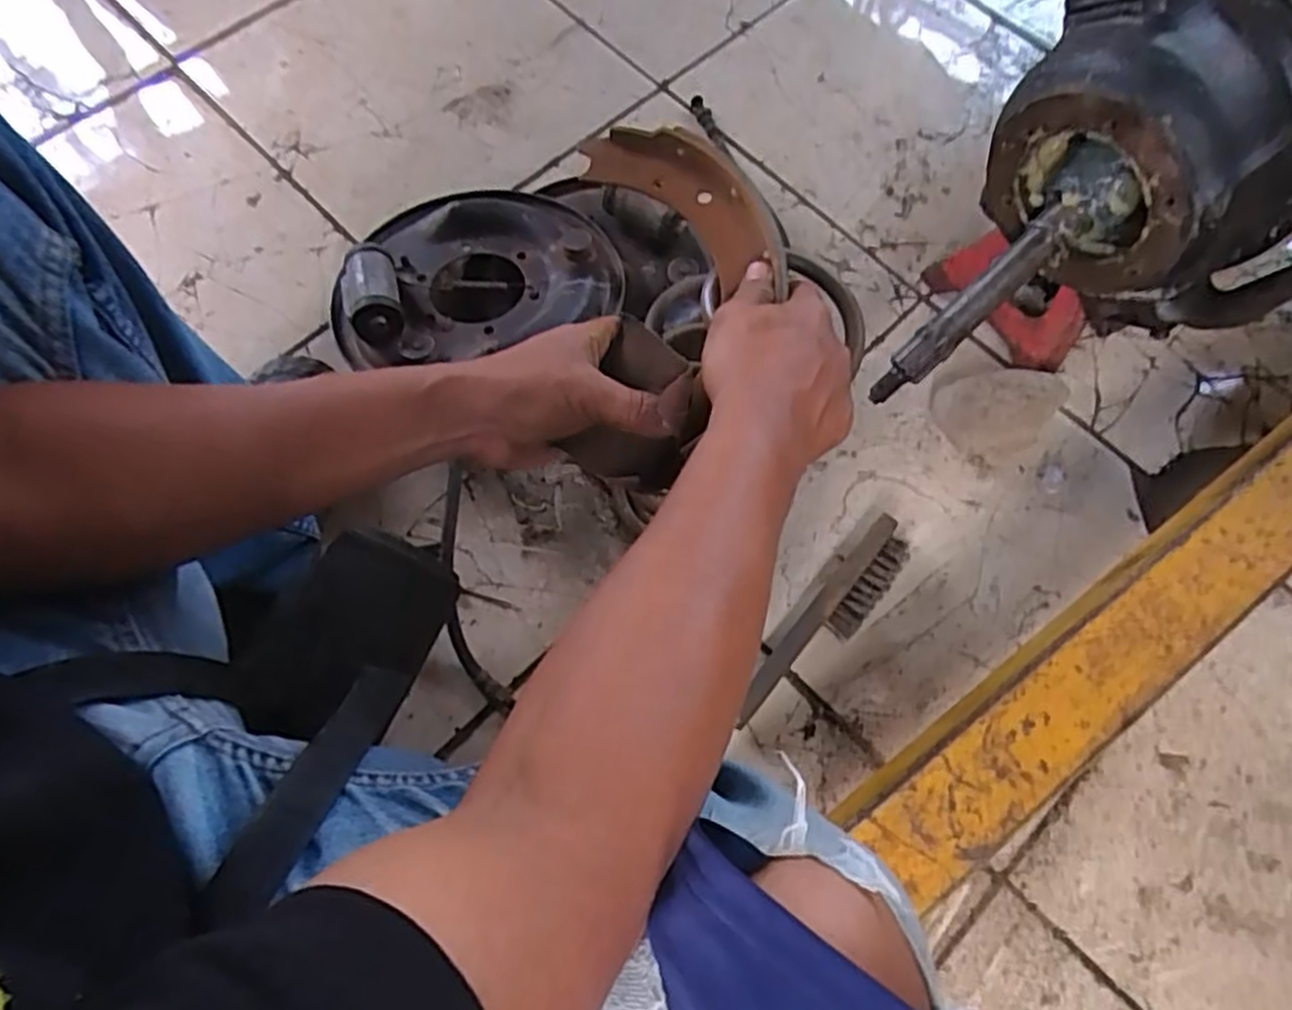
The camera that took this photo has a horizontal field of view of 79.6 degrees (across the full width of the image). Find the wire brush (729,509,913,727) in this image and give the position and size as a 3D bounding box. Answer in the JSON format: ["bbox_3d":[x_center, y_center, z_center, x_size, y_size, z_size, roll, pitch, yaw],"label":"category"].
[{"bbox_3d":[0.166,0.107,0.716,0.048,0.029,0.222,42,87,14],"label":"wire brush"}]

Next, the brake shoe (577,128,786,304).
[{"bbox_3d":[0.026,-0.188,0.474,0.158,0.044,0.046,41,74,17],"label":"brake shoe"}]

